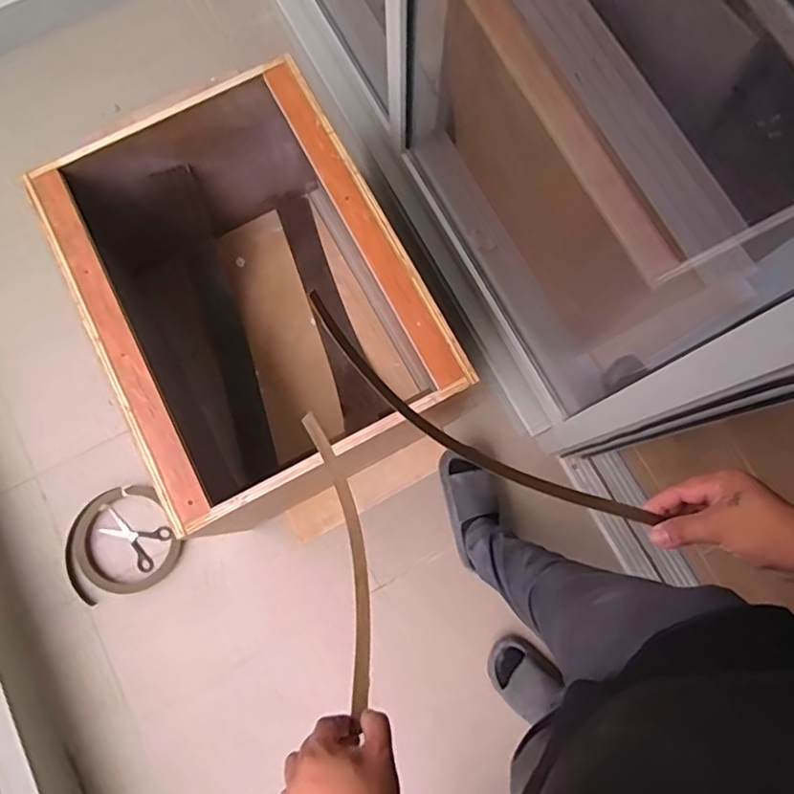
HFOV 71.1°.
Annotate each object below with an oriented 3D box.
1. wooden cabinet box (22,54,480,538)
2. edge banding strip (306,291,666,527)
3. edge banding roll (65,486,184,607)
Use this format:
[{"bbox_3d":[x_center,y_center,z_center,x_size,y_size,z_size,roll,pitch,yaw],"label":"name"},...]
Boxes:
[{"bbox_3d":[-0.272,-0.173,1.130,0.537,0.392,0.703,-27,79,-5],"label":"wooden cabinet box"},{"bbox_3d":[0.066,0.033,0.496,0.361,0.015,0.054,33,122,-10],"label":"edge banding strip"},{"bbox_3d":[-0.630,0.329,1.261,0.257,0.031,0.232,-21,79,-4],"label":"edge banding roll"}]

